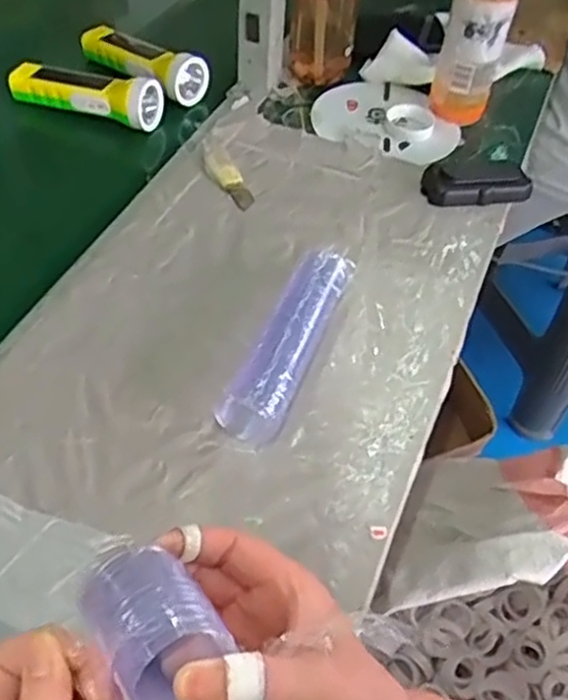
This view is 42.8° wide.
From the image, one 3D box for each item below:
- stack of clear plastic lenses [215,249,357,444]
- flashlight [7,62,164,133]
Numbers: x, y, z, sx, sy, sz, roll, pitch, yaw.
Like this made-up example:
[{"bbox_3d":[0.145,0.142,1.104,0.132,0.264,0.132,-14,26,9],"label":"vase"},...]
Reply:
[{"bbox_3d":[0.003,-0.007,0.574,0.053,0.056,0.174,22,51,13],"label":"stack of clear plastic lenses"},{"bbox_3d":[-0.203,-0.267,0.742,0.155,0.044,0.050,17,50,9],"label":"flashlight"}]

